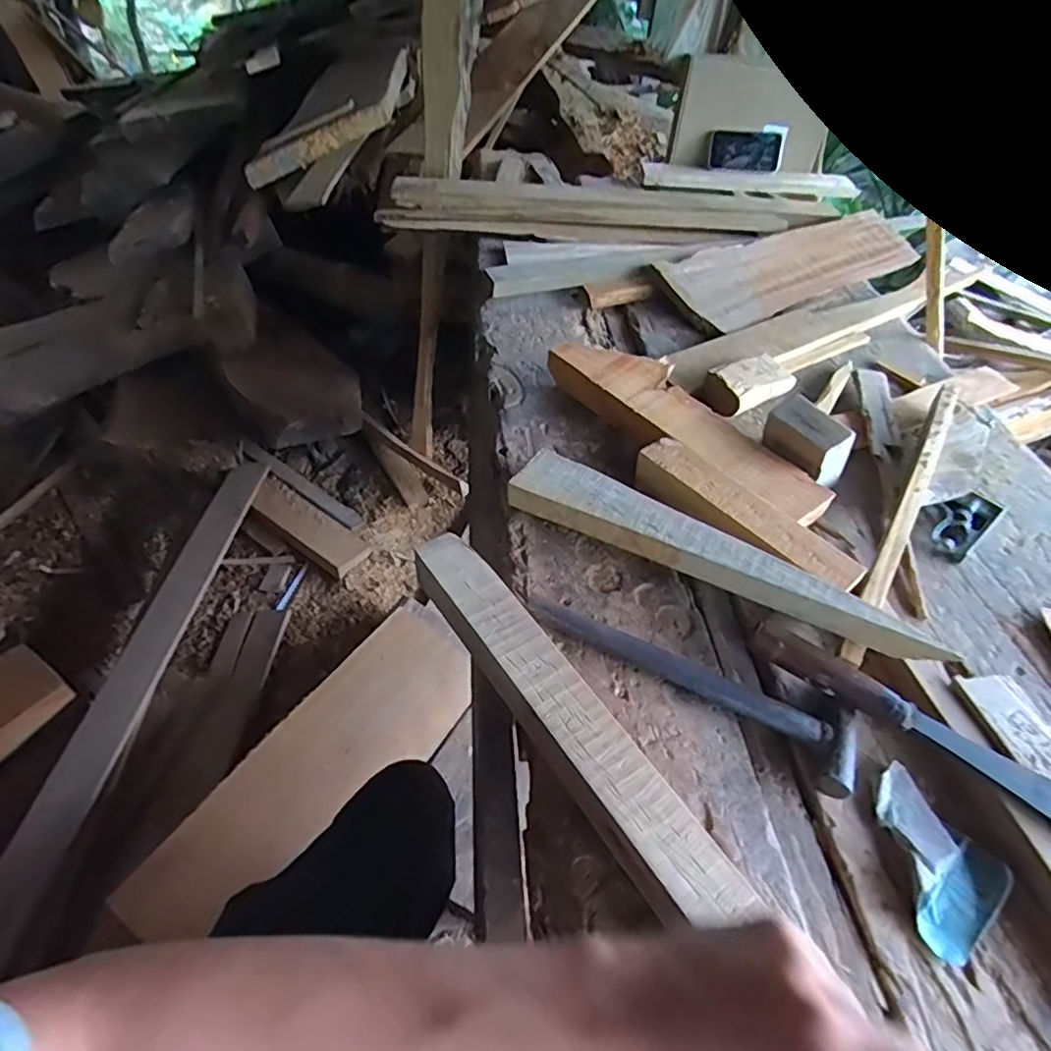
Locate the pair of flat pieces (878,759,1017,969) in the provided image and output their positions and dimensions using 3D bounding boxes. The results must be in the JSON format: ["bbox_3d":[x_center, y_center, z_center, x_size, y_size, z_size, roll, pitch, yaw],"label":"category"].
[{"bbox_3d":[0.271,0.226,0.405,0.081,0.013,0.097,-23,55,-22],"label":"pair of flat pieces"}]

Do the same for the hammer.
[{"bbox_3d":[0.124,0.124,0.477,0.266,0.026,0.064,22,51,14],"label":"hammer"}]

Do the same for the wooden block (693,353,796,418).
[{"bbox_3d":[0.276,-0.175,0.734,0.125,0.031,0.060,-23,55,-22],"label":"wooden block"}]

